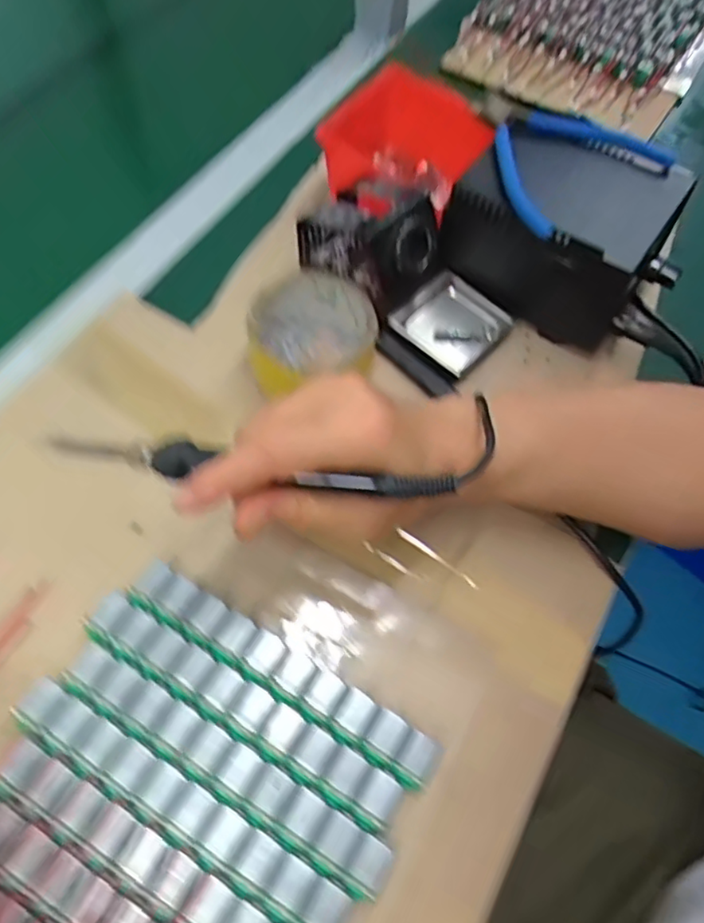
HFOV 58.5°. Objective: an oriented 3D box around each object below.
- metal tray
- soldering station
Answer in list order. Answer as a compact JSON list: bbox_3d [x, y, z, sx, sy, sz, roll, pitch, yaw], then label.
[{"bbox_3d":[0.072,-0.103,0.472,0.071,0.024,0.067,41,68,17],"label":"metal tray"},{"bbox_3d":[0.161,-0.169,0.464,0.157,0.078,0.116,33,66,14],"label":"soldering station"}]

